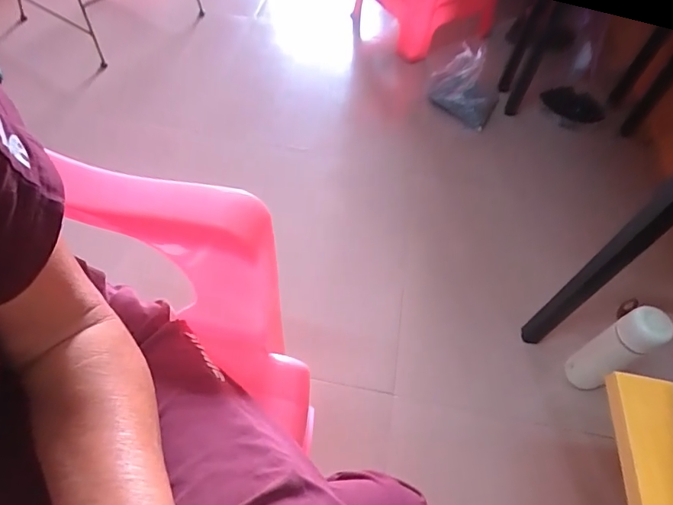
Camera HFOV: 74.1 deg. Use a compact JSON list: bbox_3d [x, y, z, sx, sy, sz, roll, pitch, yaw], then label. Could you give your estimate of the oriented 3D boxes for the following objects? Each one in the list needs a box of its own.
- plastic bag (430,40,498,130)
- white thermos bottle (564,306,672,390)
[{"bbox_3d":[0.383,-0.489,1.329,0.202,0.182,0.143,20,56,9],"label":"plastic bag"},{"bbox_3d":[0.487,0.176,0.786,0.062,0.223,0.064,2,55,-3],"label":"white thermos bottle"}]

